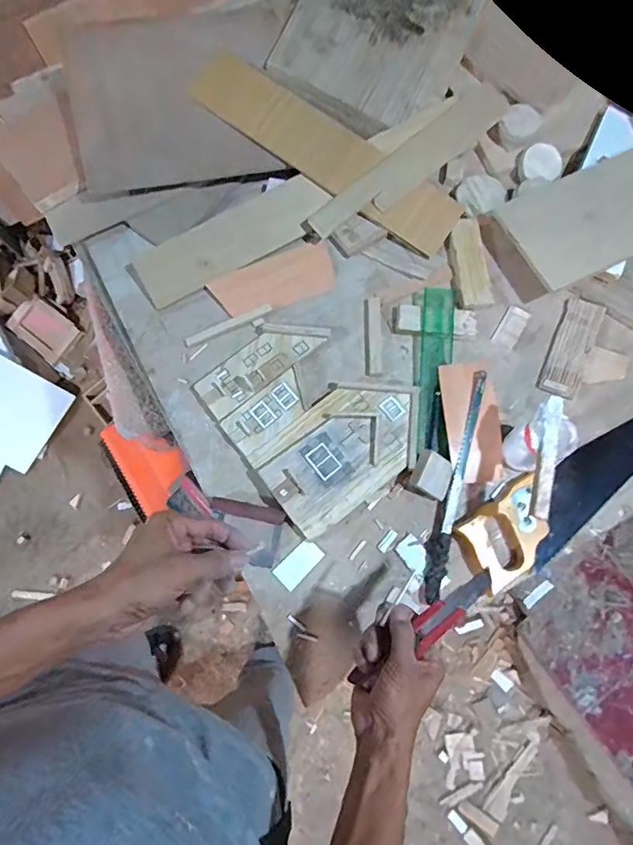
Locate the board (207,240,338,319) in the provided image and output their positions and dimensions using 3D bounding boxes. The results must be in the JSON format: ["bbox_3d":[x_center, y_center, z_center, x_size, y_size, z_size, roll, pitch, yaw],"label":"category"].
[{"bbox_3d":[-0.063,-0.213,0.733,0.186,0.010,0.085,-24,74,-6],"label":"board"}]

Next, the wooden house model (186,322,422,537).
[{"bbox_3d":[-0.004,-0.020,0.662,0.226,0.029,0.274,-37,76,-9],"label":"wooden house model"}]

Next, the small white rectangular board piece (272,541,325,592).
[{"bbox_3d":[-0.023,0.184,0.627,0.064,0.007,0.034,-44,77,-11],"label":"small white rectangular board piece"}]

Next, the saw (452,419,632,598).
[{"bbox_3d":[0.363,0.070,0.645,0.412,0.025,0.099,-35,75,-9],"label":"saw"}]

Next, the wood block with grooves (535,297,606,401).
[{"bbox_3d":[0.369,-0.109,0.697,0.054,0.015,0.160,24,75,9],"label":"wood block with grooves"}]

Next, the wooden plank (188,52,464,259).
[{"bbox_3d":[0.019,-0.409,0.738,0.436,0.019,0.092,32,93,-2],"label":"wooden plank"}]

